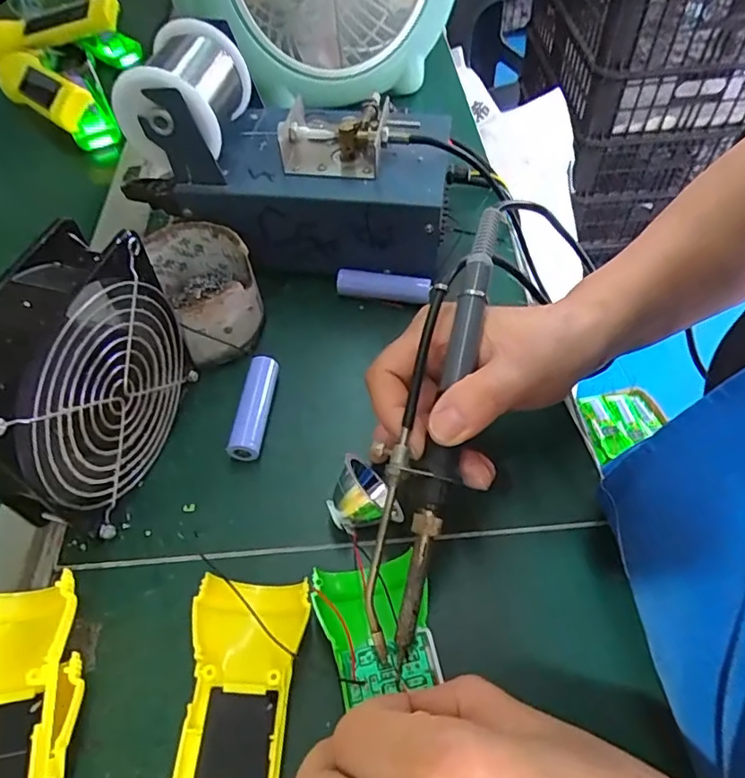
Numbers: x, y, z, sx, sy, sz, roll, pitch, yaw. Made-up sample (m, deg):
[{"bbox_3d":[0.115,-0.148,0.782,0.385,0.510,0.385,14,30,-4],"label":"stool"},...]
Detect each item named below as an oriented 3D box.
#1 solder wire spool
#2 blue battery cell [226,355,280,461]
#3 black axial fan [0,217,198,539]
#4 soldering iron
[{"bbox_3d":[-0.121,-0.189,0.347,0.070,0.059,0.078,6,54,7],"label":"solder wire spool"},{"bbox_3d":[-0.070,0.013,0.330,0.017,0.020,0.068,4,54,5],"label":"blue battery cell"},{"bbox_3d":[-0.145,0.003,0.274,0.048,0.121,0.123,10,54,9],"label":"black axial fan"},{"bbox_3d":[0.029,0.009,0.249,0.027,0.020,0.203,12,74,11],"label":"soldering iron"}]

